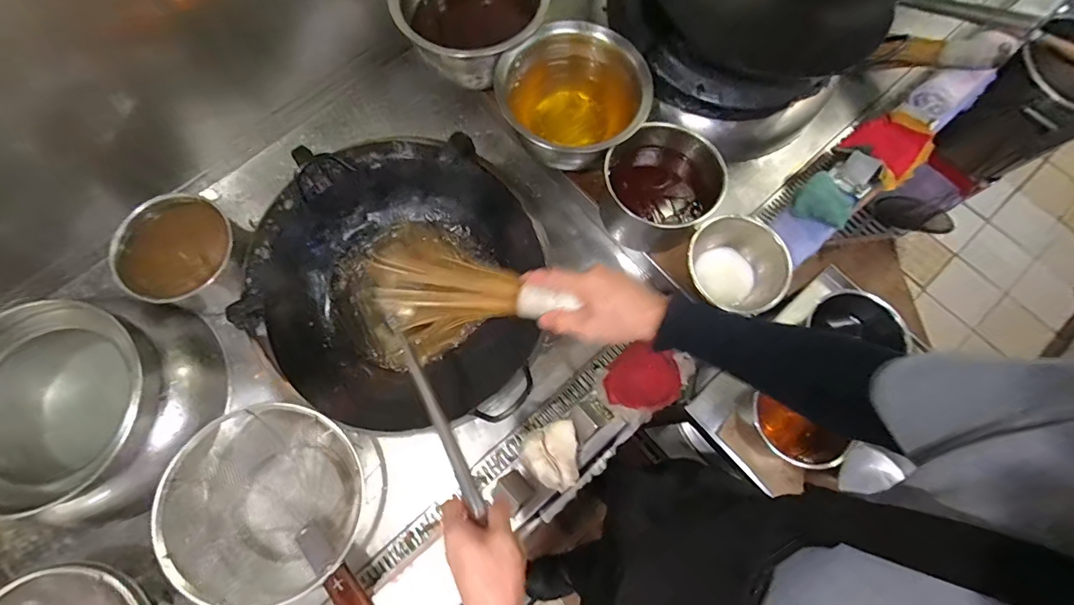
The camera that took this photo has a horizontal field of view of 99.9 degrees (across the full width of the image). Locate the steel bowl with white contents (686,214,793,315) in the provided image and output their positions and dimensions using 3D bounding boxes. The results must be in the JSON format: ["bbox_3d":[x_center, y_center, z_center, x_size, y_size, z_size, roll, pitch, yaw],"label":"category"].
[{"bbox_3d":[0.336,-0.050,0.792,0.170,0.121,0.158,38,78,10],"label":"steel bowl with white contents"}]

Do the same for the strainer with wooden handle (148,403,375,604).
[{"bbox_3d":[-0.328,0.388,0.662,0.637,0.146,0.258,35,77,24],"label":"strainer with wooden handle"}]

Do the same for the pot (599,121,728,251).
[{"bbox_3d":[0.209,-0.199,0.796,0.187,0.125,0.171,0,74,1],"label":"pot"}]

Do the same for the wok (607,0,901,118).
[{"bbox_3d":[0.377,-0.606,0.871,0.457,0.131,0.466,0,74,1],"label":"wok"}]

